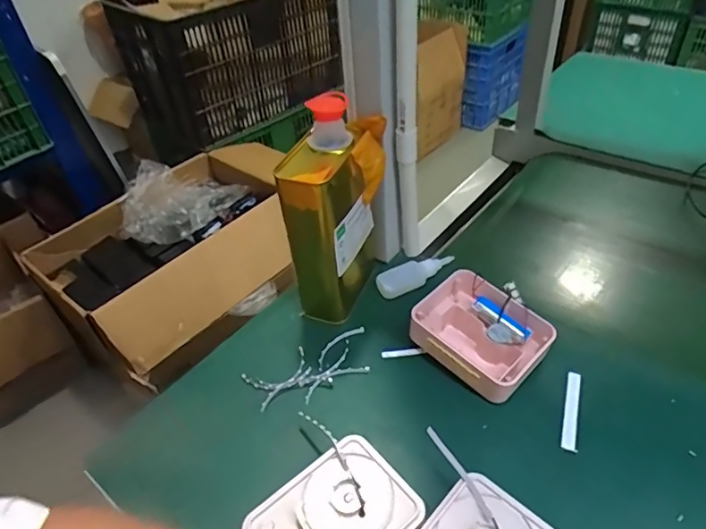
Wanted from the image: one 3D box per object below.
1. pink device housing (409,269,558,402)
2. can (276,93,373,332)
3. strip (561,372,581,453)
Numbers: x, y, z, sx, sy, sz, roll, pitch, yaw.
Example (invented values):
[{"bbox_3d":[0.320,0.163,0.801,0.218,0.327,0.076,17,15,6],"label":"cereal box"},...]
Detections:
[{"bbox_3d":[0.136,0.076,0.548,0.105,0.056,0.130,-32,48,-27],"label":"pink device housing"},{"bbox_3d":[-0.027,-0.050,0.565,0.073,0.236,0.106,8,43,15],"label":"can"},{"bbox_3d":[0.216,0.143,0.501,0.013,0.004,0.089,11,44,18],"label":"strip"}]

